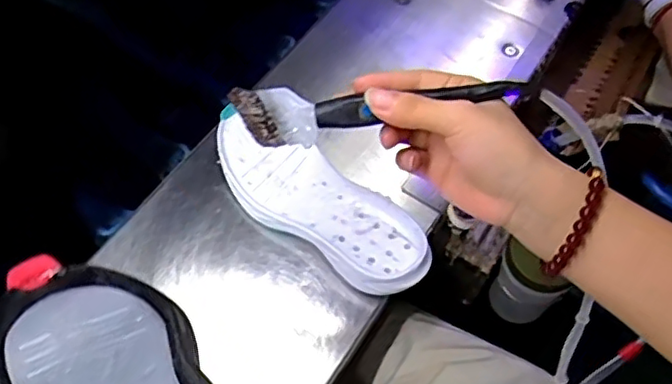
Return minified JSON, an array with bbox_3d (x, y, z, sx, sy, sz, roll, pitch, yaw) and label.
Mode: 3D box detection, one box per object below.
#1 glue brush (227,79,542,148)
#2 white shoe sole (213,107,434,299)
[{"bbox_3d":[0.025,-0.051,0.364,0.174,0.019,0.031,-5,66,10],"label":"glue brush"},{"bbox_3d":[-0.020,0.006,0.569,0.225,0.047,0.088,34,69,11],"label":"white shoe sole"}]

